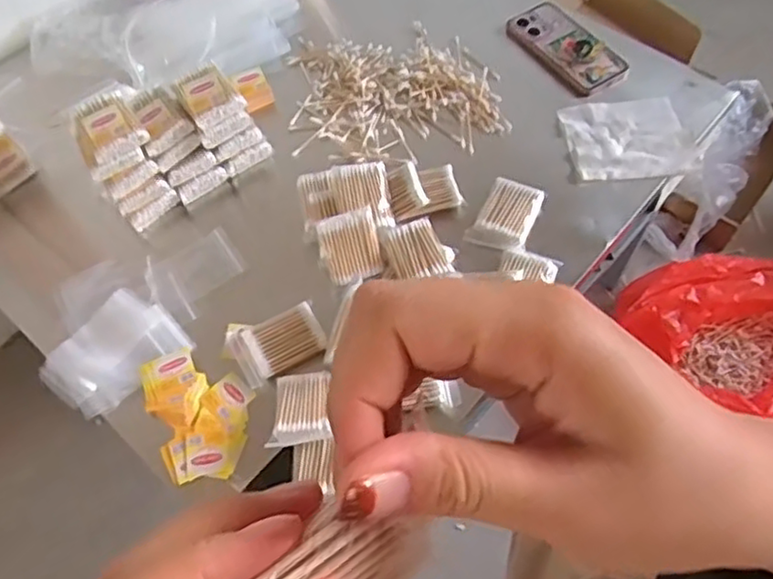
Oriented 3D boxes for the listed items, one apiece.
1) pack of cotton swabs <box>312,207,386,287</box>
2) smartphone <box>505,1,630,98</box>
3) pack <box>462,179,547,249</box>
[{"bbox_3d":[-0.037,-0.044,0.690,0.061,0.072,0.013,-14,22,3],"label":"pack of cotton swabs"},{"bbox_3d":[0.234,-0.319,0.866,0.086,0.021,0.171,-27,62,-12],"label":"smartphone"},{"bbox_3d":[0.133,-0.082,0.737,0.060,0.019,0.089,26,64,16],"label":"pack"}]

